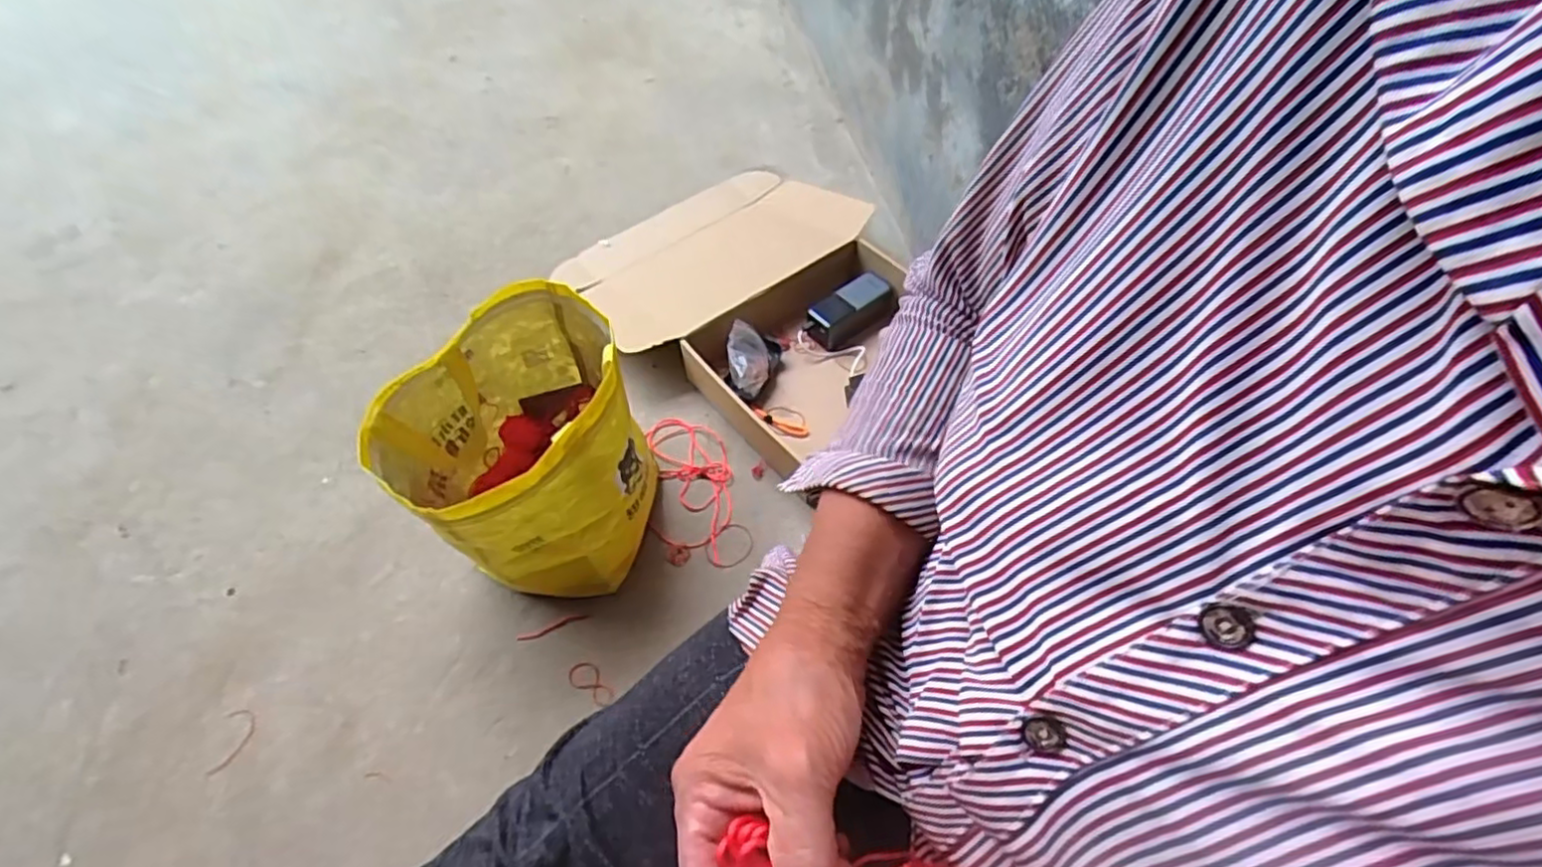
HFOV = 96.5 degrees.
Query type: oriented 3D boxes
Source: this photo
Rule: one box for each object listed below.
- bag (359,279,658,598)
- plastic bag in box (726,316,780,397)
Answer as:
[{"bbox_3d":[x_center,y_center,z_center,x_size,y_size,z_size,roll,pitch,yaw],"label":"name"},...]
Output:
[{"bbox_3d":[-0.254,0.026,0.756,0.223,0.247,0.254,31,61,20],"label":"bag"},{"bbox_3d":[-0.023,-0.096,0.944,0.071,0.066,0.097,0,55,2],"label":"plastic bag in box"}]

